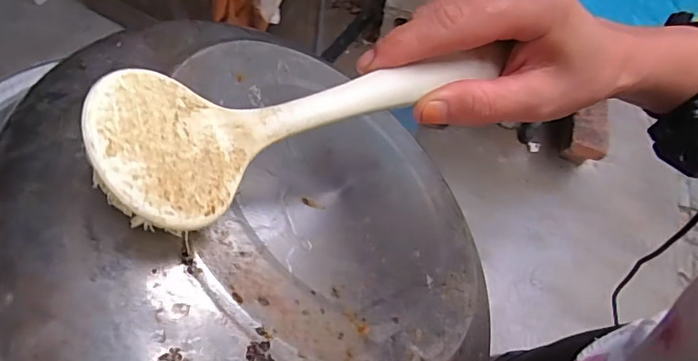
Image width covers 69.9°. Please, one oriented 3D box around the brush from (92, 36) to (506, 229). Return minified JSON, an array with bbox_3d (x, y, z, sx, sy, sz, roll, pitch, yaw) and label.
[{"bbox_3d":[-0.008,-0.030,0.201,0.175,0.033,0.051,-19,62,-28],"label":"brush"}]

